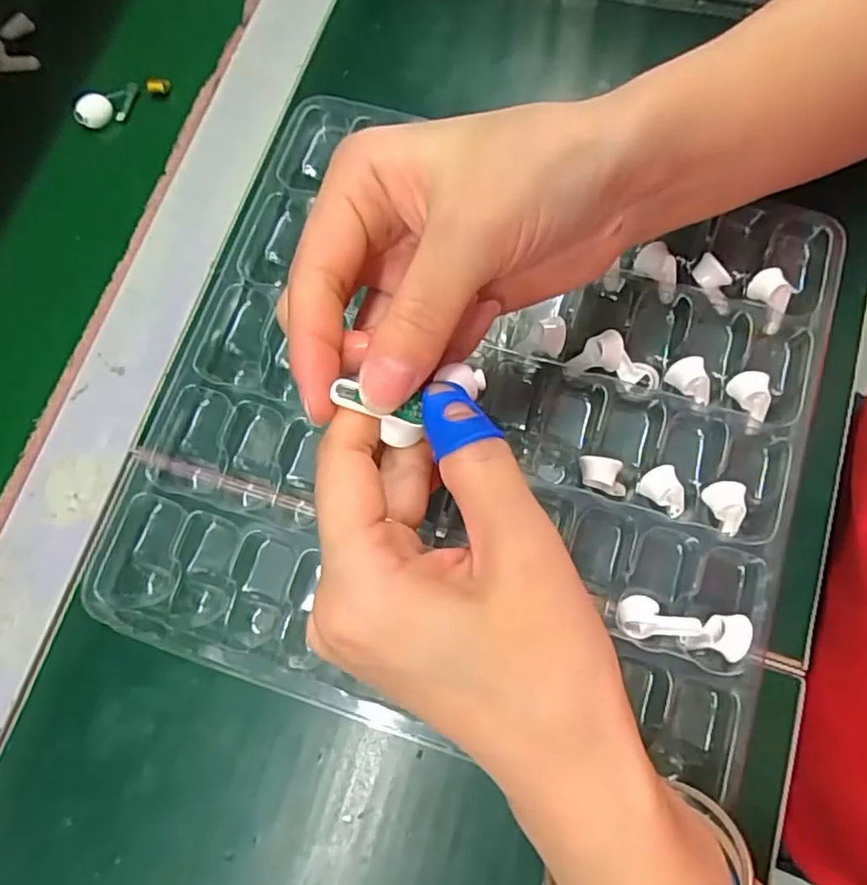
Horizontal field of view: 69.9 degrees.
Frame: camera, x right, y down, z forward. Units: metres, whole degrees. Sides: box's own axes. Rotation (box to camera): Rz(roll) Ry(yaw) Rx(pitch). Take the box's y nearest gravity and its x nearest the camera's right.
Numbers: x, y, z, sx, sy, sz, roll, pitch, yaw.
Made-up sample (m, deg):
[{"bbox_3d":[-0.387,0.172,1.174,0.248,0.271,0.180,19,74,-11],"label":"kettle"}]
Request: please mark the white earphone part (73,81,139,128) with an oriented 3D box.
[{"bbox_3d":[-0.180,-0.189,0.345,0.019,0.012,0.039,40,65,11],"label":"white earphone part"}]

